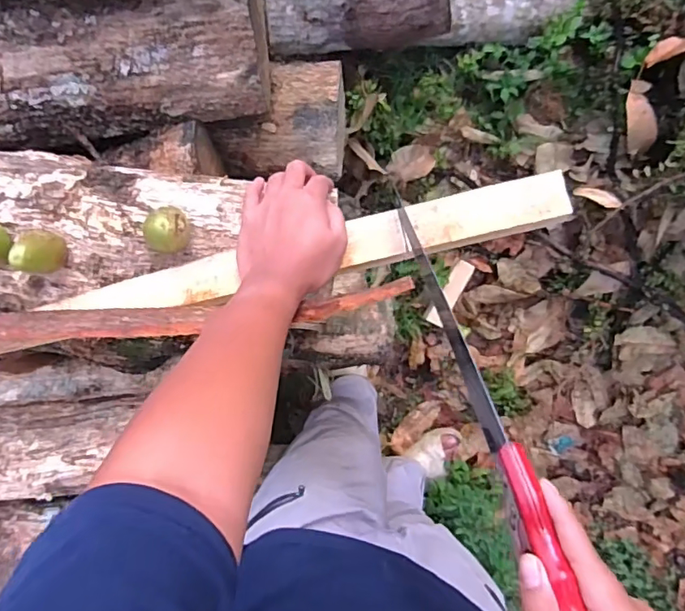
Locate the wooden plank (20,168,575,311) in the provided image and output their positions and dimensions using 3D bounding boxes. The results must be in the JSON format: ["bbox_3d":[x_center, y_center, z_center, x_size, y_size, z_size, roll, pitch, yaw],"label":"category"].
[{"bbox_3d":[-0.030,-0.055,0.555,0.538,0.014,0.054,-13,73,1],"label":"wooden plank"}]

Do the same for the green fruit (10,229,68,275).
[{"bbox_3d":[-0.301,-0.052,0.528,0.042,0.059,0.045,-4,97,1],"label":"green fruit"}]

